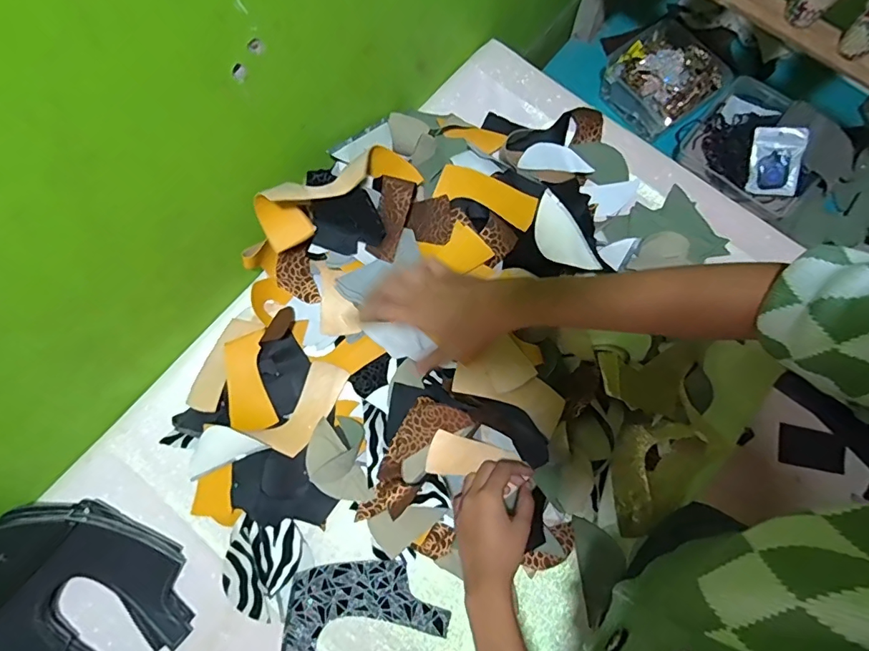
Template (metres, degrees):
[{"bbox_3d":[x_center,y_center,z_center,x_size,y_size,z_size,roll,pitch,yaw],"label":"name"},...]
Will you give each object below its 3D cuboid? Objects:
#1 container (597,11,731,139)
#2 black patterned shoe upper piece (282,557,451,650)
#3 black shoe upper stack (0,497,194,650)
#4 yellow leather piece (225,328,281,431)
[{"bbox_3d":[0.387,-0.422,0.816,0.162,0.070,0.168,-39,78,-9],"label":"container"},{"bbox_3d":[-0.097,0.359,0.538,0.166,0.006,0.193,29,79,8],"label":"black patterned shoe upper piece"},{"bbox_3d":[-0.399,0.303,0.528,0.227,0.059,0.187,36,80,9],"label":"black shoe upper stack"},{"bbox_3d":[-0.227,0.067,0.585,0.050,0.007,0.118,-8,79,-18],"label":"yellow leather piece"}]

